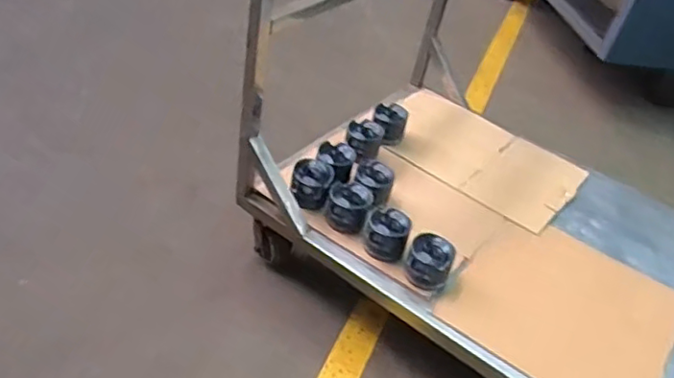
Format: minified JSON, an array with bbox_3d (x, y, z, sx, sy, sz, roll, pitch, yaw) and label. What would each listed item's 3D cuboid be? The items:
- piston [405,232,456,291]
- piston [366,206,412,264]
[{"bbox_3d":[0.186,0.149,1.243,0.091,0.080,0.088,19,41,11],"label":"piston"},{"bbox_3d":[0.104,0.092,1.291,0.090,0.081,0.103,13,40,4],"label":"piston"}]

